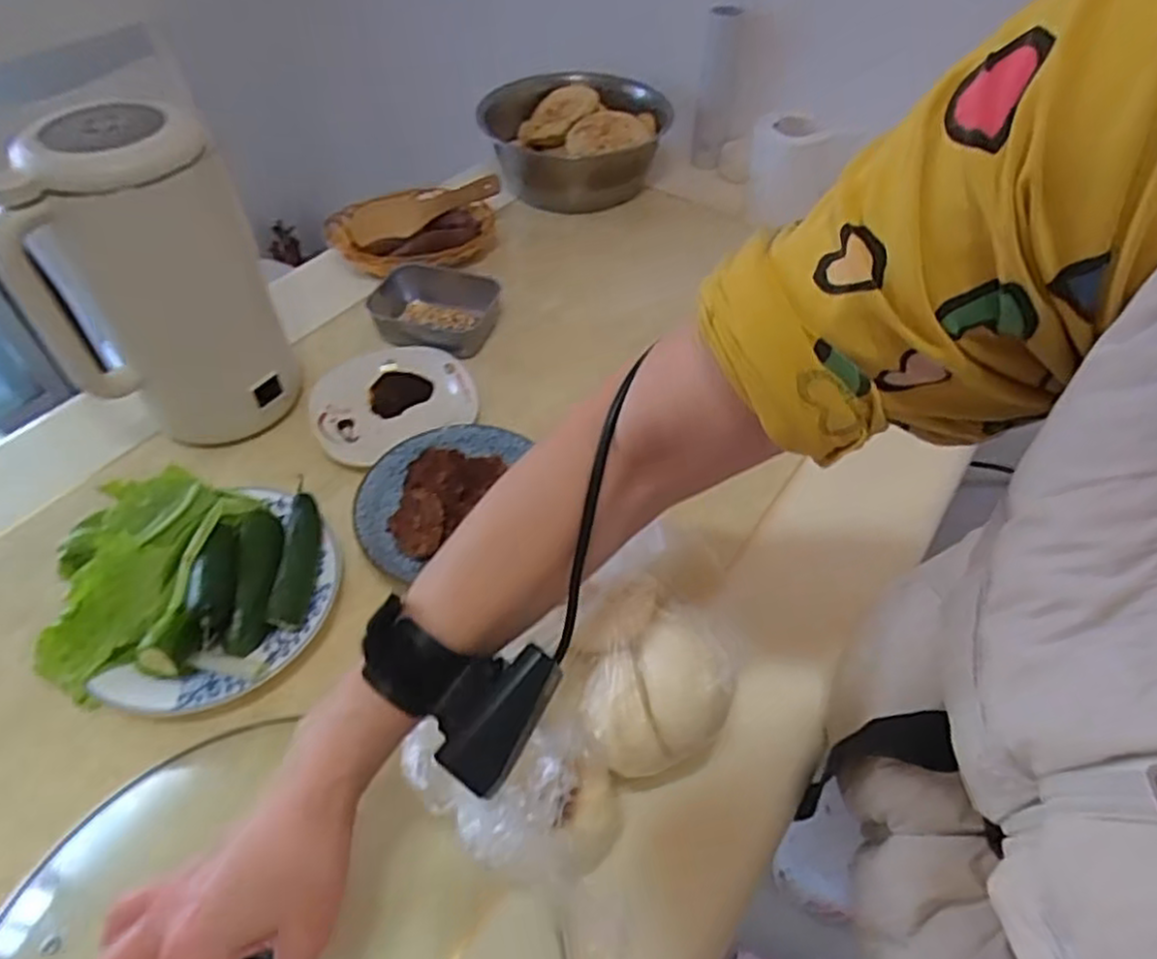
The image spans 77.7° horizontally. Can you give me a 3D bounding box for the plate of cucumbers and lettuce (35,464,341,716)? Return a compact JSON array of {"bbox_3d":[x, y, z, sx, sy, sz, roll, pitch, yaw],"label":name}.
[{"bbox_3d":[-0.295,0.079,0.558,0.194,0.056,0.188,1,51,-2],"label":"plate of cucumbers and lettuce"}]

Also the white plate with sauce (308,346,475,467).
[{"bbox_3d":[-0.195,-0.085,0.740,0.162,0.029,0.125,-28,57,-23],"label":"white plate with sauce"}]

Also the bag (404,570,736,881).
[{"bbox_3d":[0.007,0.163,0.470,0.212,0.105,0.117,-28,58,-23],"label":"bag"}]

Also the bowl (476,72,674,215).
[{"bbox_3d":[-0.017,-0.465,1.016,0.262,0.124,0.263,1,51,-2],"label":"bowl"}]

